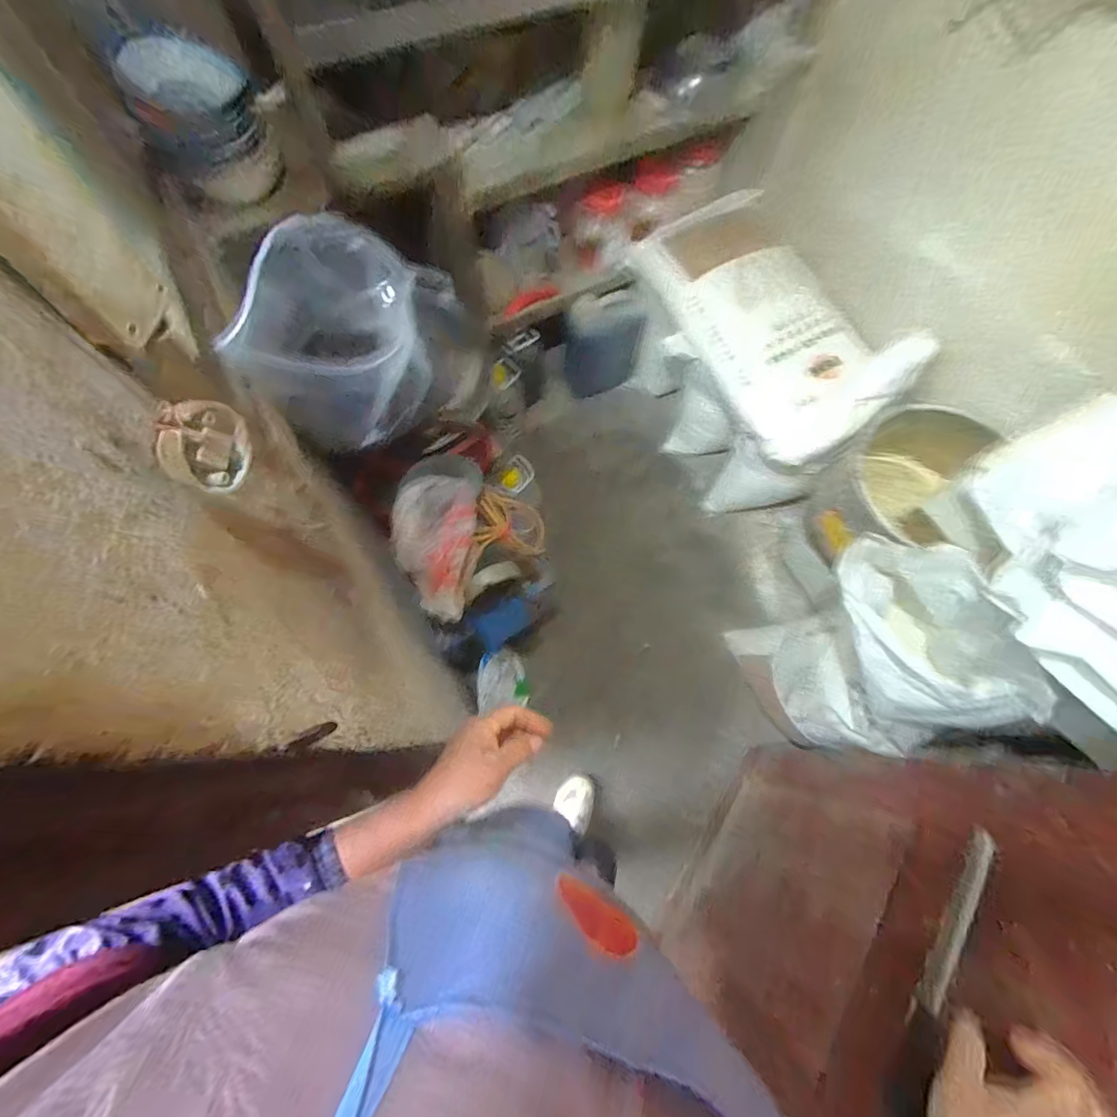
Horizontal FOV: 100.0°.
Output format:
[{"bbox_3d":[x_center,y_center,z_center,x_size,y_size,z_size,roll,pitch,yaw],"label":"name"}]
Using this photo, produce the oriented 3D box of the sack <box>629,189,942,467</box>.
[{"bbox_3d":[0.584,-0.655,1.305,0.418,0.227,0.772,-27,71,-10],"label":"sack"}]

